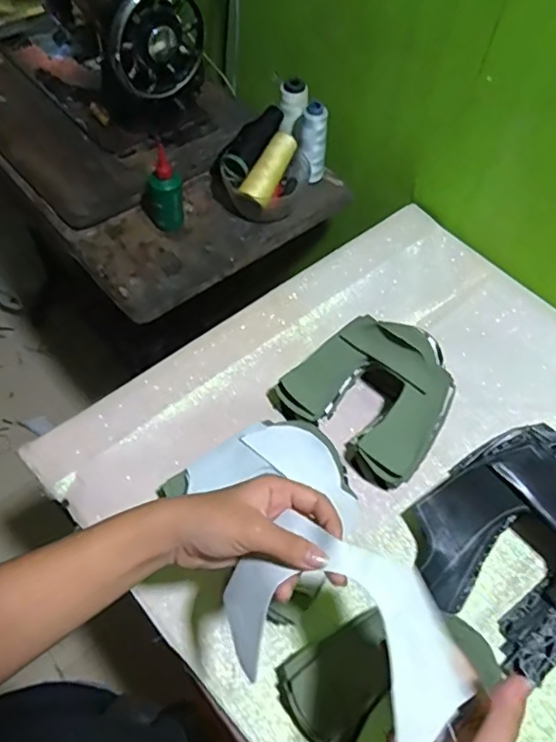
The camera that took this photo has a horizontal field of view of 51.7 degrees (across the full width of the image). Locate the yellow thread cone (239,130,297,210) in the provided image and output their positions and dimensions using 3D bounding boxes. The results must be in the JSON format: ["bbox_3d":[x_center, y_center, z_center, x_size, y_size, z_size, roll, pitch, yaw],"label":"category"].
[{"bbox_3d":[-0.012,-0.282,0.796,0.038,0.046,0.113,24,73,12],"label":"yellow thread cone"}]

